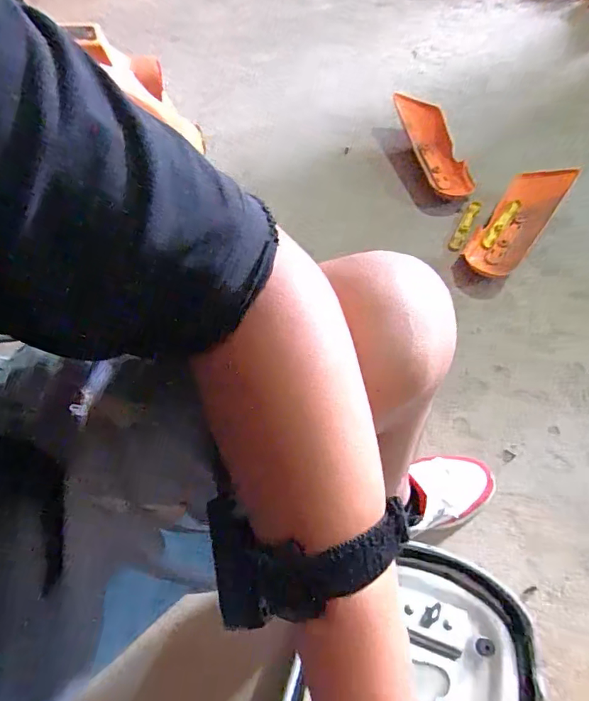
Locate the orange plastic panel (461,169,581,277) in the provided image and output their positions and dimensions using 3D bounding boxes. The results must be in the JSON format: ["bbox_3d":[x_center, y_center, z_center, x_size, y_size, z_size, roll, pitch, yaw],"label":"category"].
[{"bbox_3d":[0.471,-0.279,1.003,0.113,0.046,0.323,33,66,18],"label":"orange plastic panel"}]

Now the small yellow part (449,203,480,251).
[{"bbox_3d":[0.371,-0.271,1.037,0.025,0.011,0.143,26,64,15],"label":"small yellow part"}]

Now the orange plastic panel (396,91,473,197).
[{"bbox_3d":[0.334,-0.495,1.141,0.105,0.048,0.324,-10,61,-5],"label":"orange plastic panel"}]

